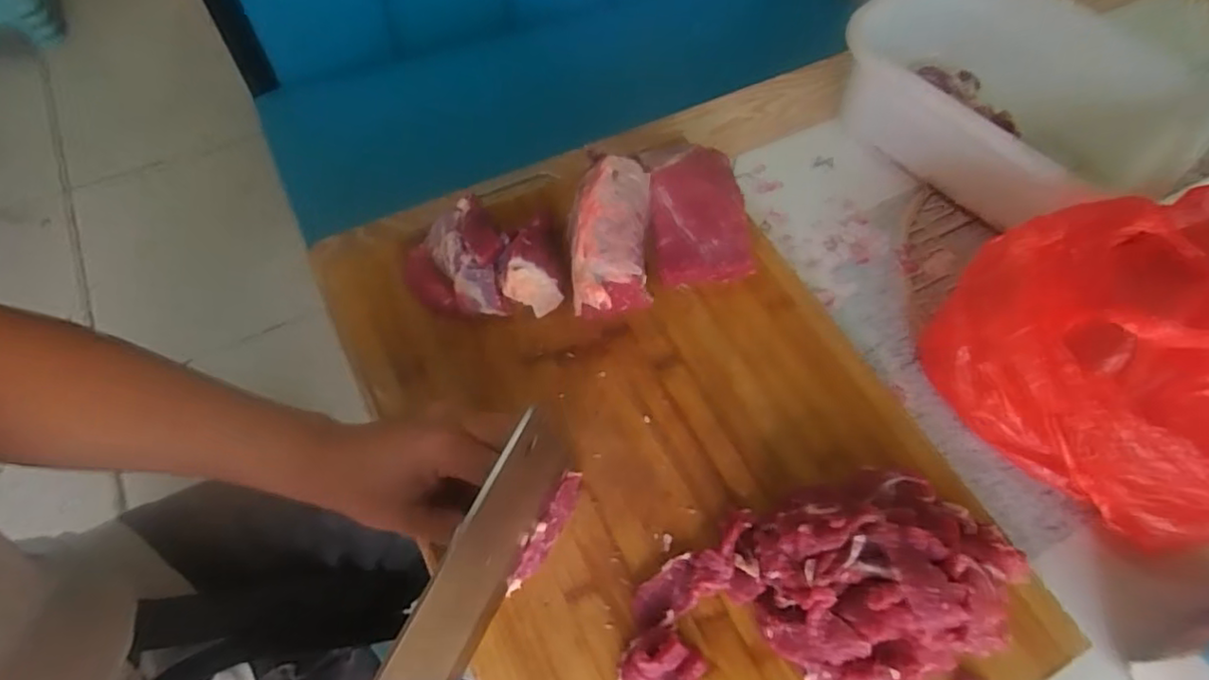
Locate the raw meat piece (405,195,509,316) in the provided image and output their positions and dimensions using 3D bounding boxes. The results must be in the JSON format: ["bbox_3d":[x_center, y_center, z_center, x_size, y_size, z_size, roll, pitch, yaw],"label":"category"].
[{"bbox_3d":[-0.117,-0.073,0.497,0.078,0.028,0.108,2,61,-2],"label":"raw meat piece"}]

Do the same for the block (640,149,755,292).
[{"bbox_3d":[0.075,-0.106,0.511,0.083,0.046,0.113,-7,61,-7],"label":"block"}]

